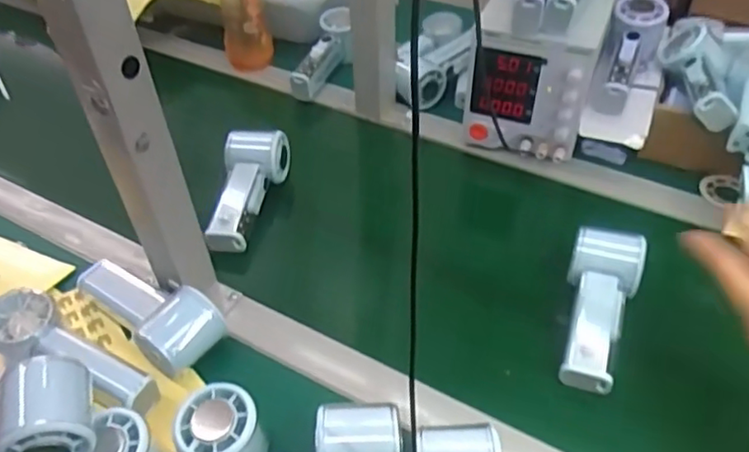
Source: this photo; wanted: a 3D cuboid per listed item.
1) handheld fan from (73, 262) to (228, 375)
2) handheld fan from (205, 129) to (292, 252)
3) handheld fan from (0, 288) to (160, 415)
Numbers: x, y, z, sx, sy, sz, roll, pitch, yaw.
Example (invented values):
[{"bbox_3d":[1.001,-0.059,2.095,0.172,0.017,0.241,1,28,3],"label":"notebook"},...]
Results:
[{"bbox_3d":[-0.196,0.065,0.538,0.145,0.045,0.063,33,54,31],"label":"handheld fan"},{"bbox_3d":[-0.132,-0.042,0.651,0.060,0.046,0.153,1,44,4],"label":"handheld fan"},{"bbox_3d":[-0.243,0.103,0.494,0.155,0.064,0.058,18,48,20],"label":"handheld fan"}]

